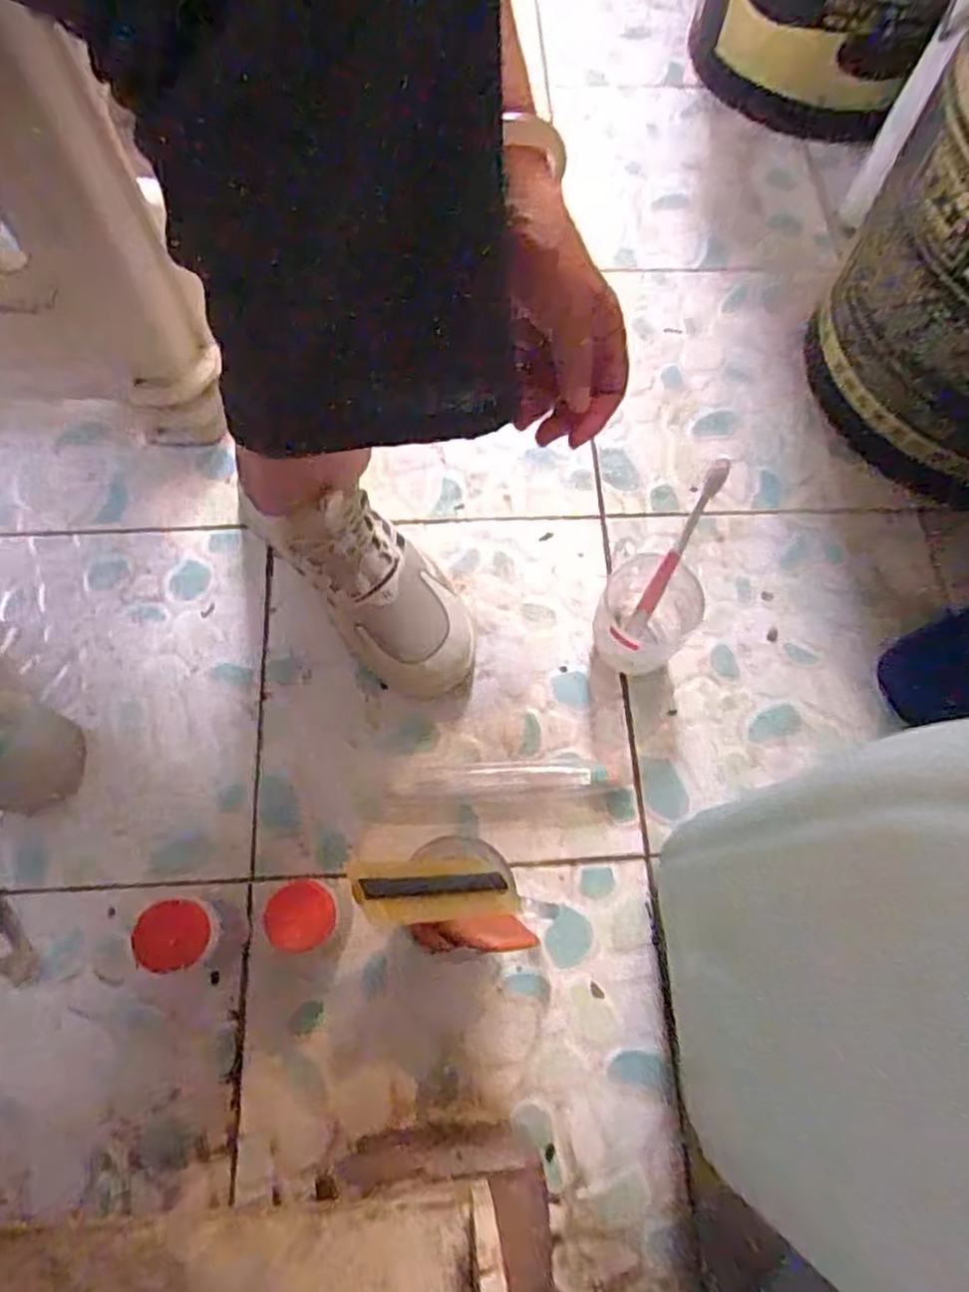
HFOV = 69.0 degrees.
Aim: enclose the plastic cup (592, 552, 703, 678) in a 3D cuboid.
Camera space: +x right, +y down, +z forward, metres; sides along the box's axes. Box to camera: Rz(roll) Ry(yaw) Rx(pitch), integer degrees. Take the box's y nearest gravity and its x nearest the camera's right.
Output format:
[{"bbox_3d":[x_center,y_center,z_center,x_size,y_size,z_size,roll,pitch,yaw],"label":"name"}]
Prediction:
[{"bbox_3d":[0.129,-0.026,0.567,0.074,0.090,0.077,0,70,-1],"label":"plastic cup"}]

